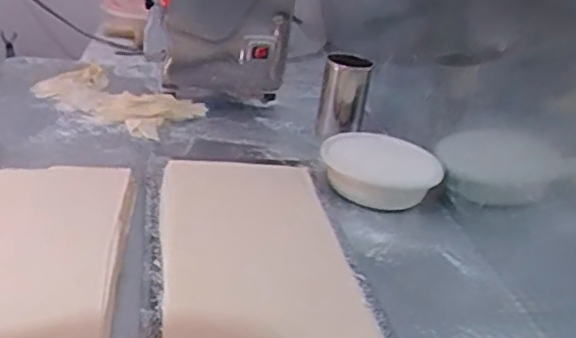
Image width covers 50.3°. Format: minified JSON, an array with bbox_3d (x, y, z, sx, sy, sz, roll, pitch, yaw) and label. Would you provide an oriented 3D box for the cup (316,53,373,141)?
[{"bbox_3d":[0.101,-0.123,1.131,0.083,0.165,0.088,8,26,1],"label":"cup"}]

